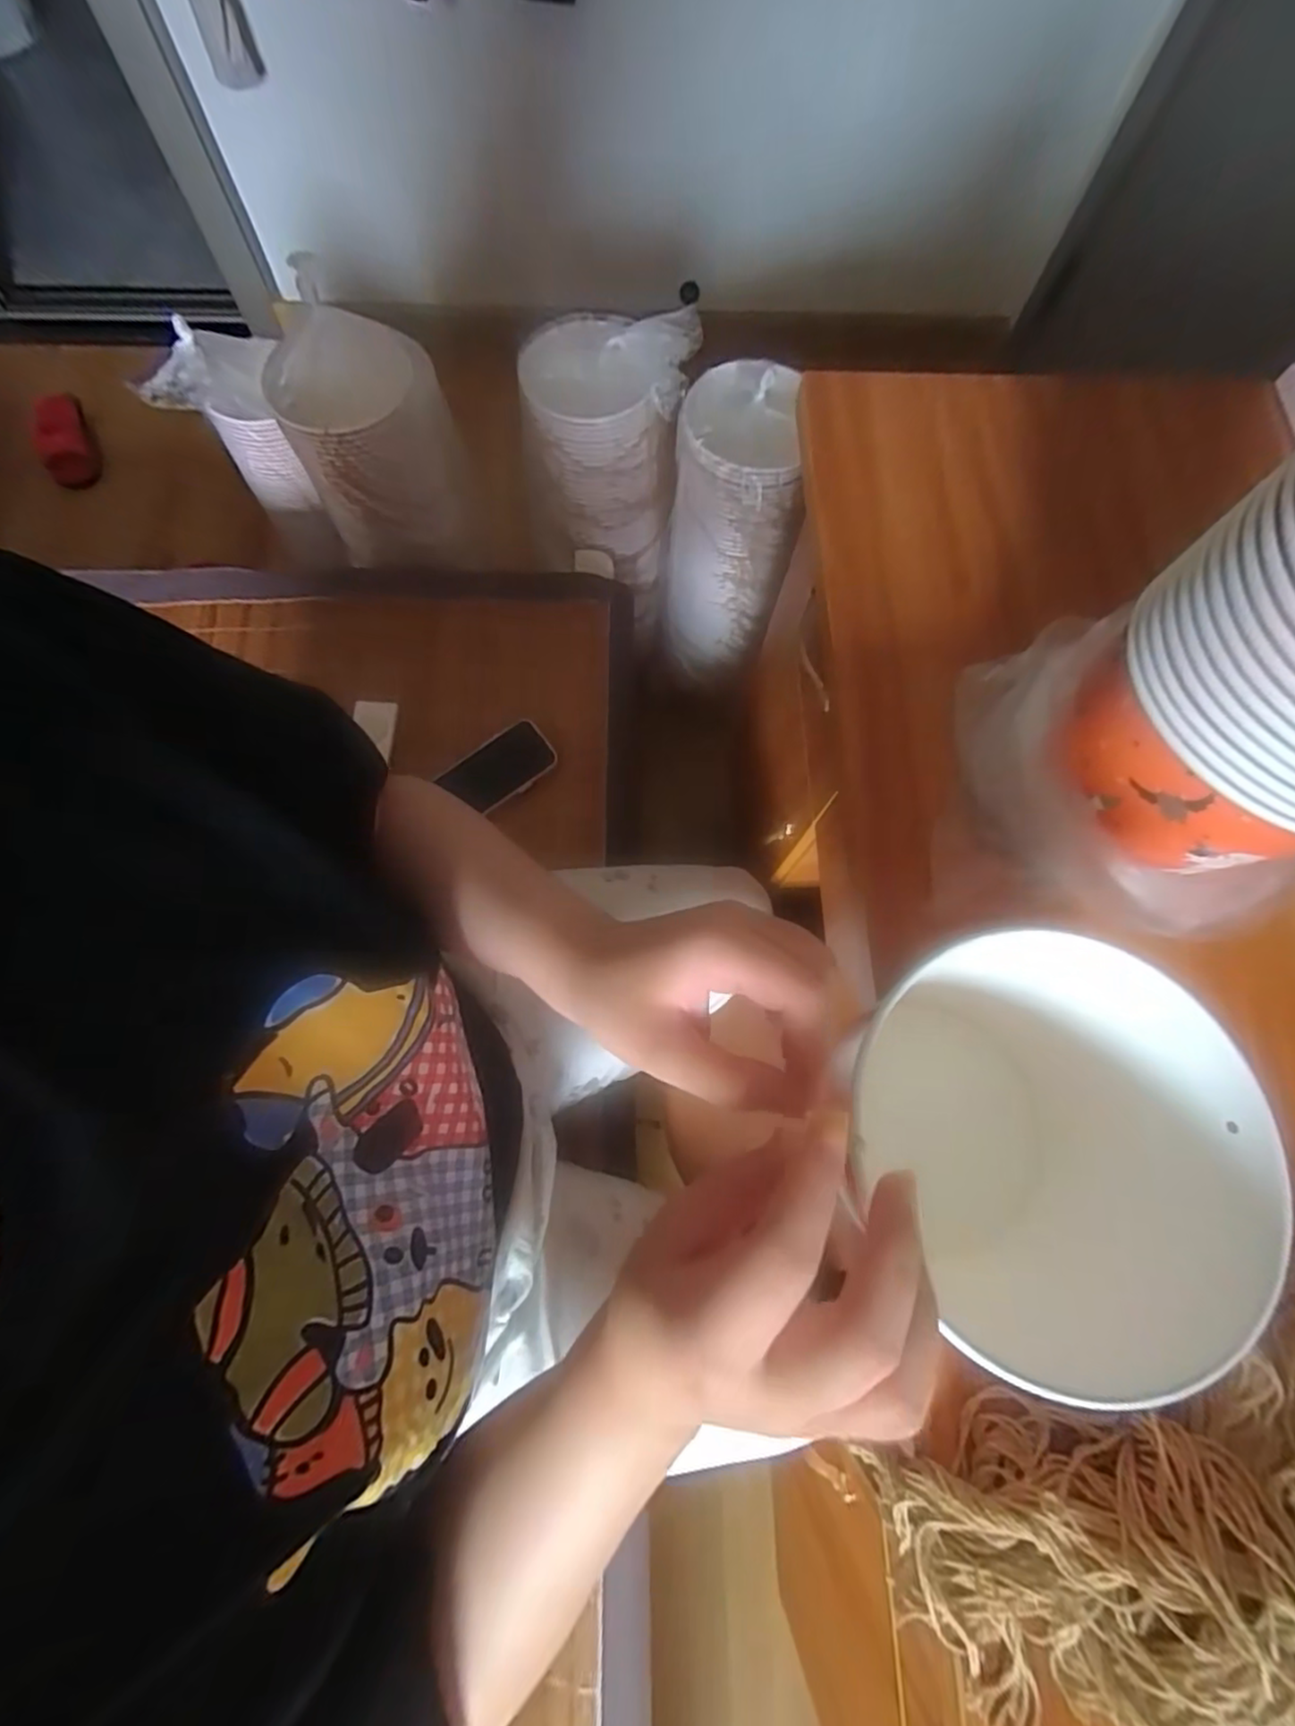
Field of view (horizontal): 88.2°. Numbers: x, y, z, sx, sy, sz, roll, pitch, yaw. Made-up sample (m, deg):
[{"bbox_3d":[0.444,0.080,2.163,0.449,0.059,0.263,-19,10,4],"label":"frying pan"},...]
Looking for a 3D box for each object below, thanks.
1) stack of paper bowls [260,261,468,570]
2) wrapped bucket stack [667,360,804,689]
[{"bbox_3d":[-0.333,-0.518,0.821,0.189,0.276,0.164,-24,75,-9],"label":"stack of paper bowls"},{"bbox_3d":[0.103,-0.432,0.941,0.147,0.424,0.154,2,73,-2],"label":"wrapped bucket stack"}]

